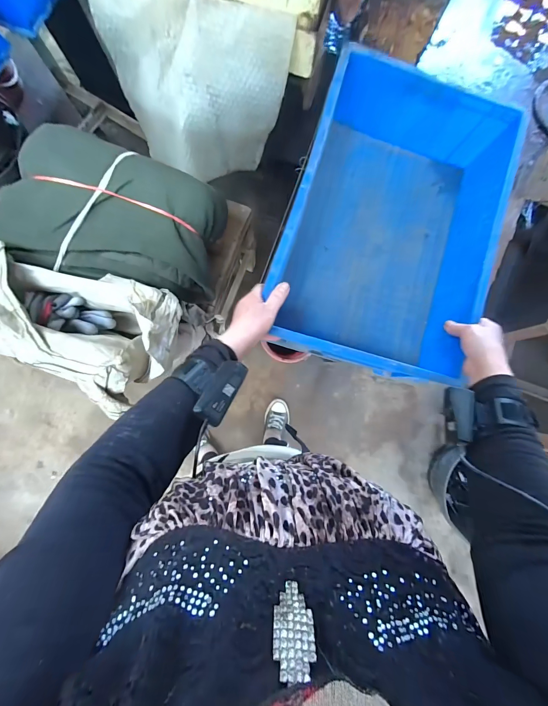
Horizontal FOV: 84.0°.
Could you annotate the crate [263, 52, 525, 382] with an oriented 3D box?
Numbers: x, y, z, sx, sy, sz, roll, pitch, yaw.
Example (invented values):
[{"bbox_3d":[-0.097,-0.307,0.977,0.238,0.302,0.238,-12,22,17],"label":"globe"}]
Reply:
[{"bbox_3d":[0.207,-0.230,0.568,0.336,0.163,0.509,18,86,-1],"label":"crate"}]

